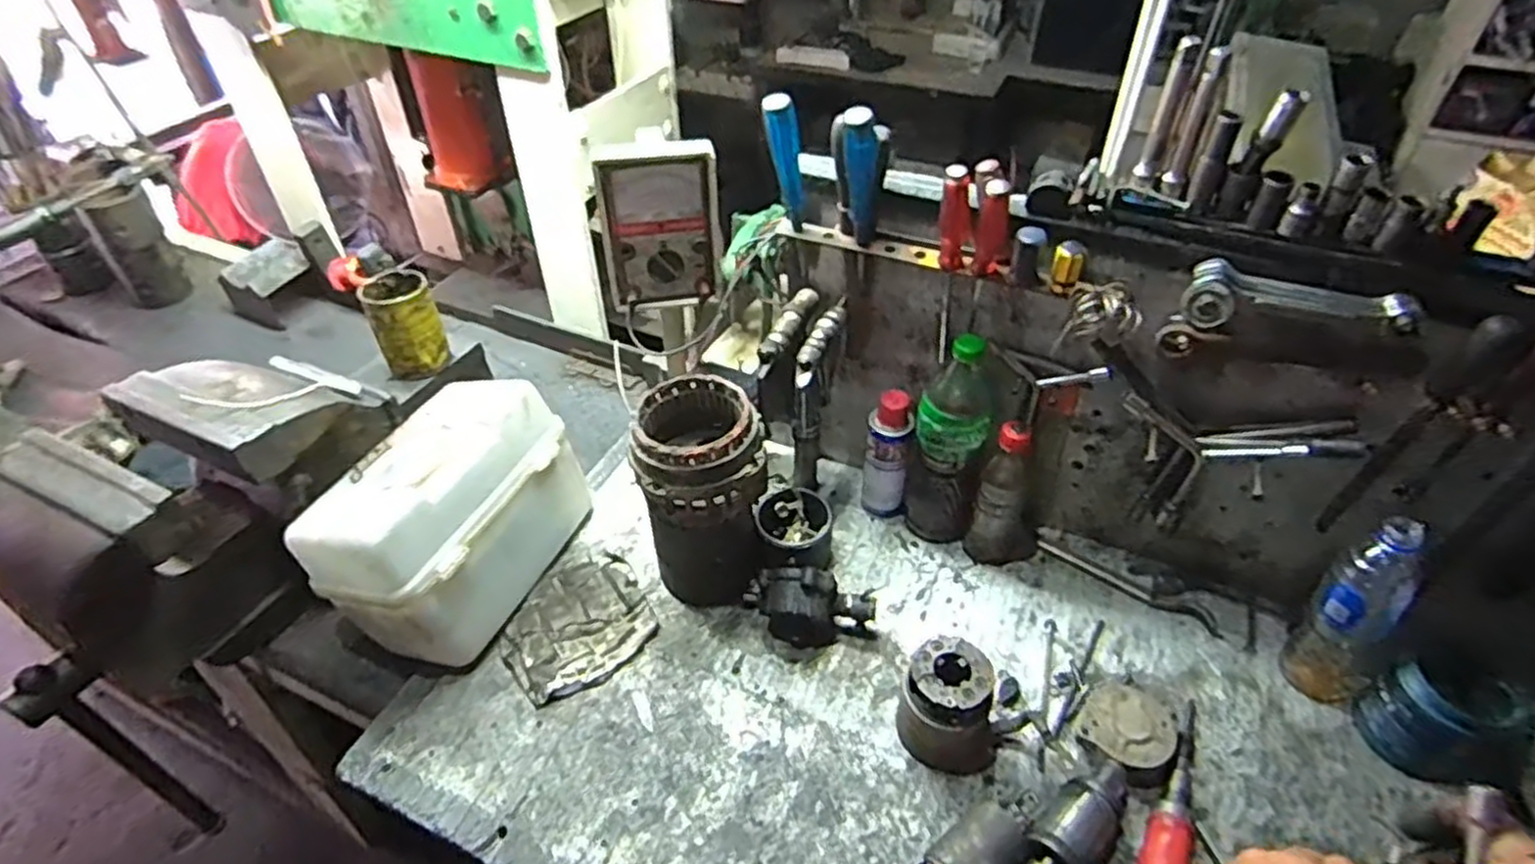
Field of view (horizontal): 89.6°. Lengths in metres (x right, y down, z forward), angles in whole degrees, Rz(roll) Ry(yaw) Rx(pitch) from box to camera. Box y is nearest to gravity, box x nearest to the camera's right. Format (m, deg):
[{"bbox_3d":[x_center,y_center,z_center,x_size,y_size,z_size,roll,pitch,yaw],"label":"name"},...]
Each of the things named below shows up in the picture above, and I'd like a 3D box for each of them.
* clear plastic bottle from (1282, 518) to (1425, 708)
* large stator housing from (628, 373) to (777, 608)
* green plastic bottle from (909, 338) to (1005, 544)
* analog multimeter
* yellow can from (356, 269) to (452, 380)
[{"bbox_3d":[0.552,0.170,0.716,0.067,0.214,0.074,-22,48,-21],"label":"clear plastic bottle"},{"bbox_3d":[-0.064,0.069,0.828,0.122,0.236,0.128,-4,44,-4],"label":"large stator housing"},{"bbox_3d":[0.208,0.013,0.851,0.082,0.262,0.069,22,48,22],"label":"green plastic bottle"},{"bbox_3d":[-0.114,-0.225,0.830,0.120,0.173,0.051,-6,44,-6],"label":"analog multimeter"},{"bbox_3d":[-0.451,-0.135,0.968,0.075,0.111,0.079,0,43,0],"label":"yellow can"}]

